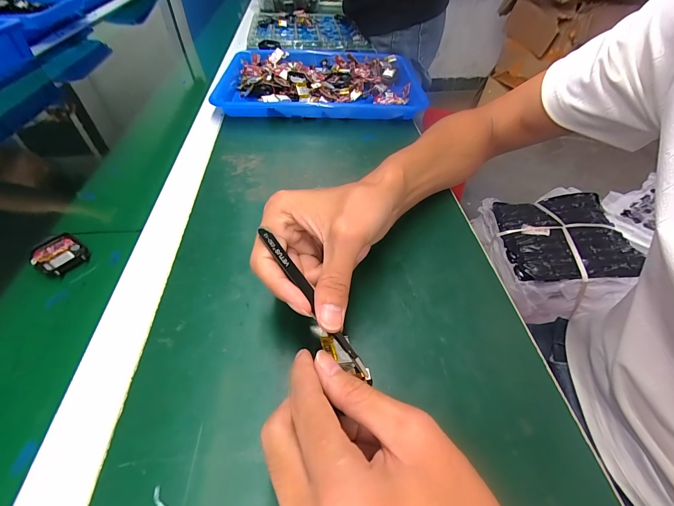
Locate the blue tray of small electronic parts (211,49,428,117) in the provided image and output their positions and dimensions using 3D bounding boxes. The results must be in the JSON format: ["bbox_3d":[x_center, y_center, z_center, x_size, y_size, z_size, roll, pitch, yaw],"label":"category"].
[{"bbox_3d":[-0.028,-0.300,0.528,0.334,0.039,0.248,-1,49,-3],"label":"blue tray of small electronic parts"}]

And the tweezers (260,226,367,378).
[{"bbox_3d":[-0.015,0.032,0.196,0.010,0.005,0.112,-32,79,-26],"label":"tweezers"}]

